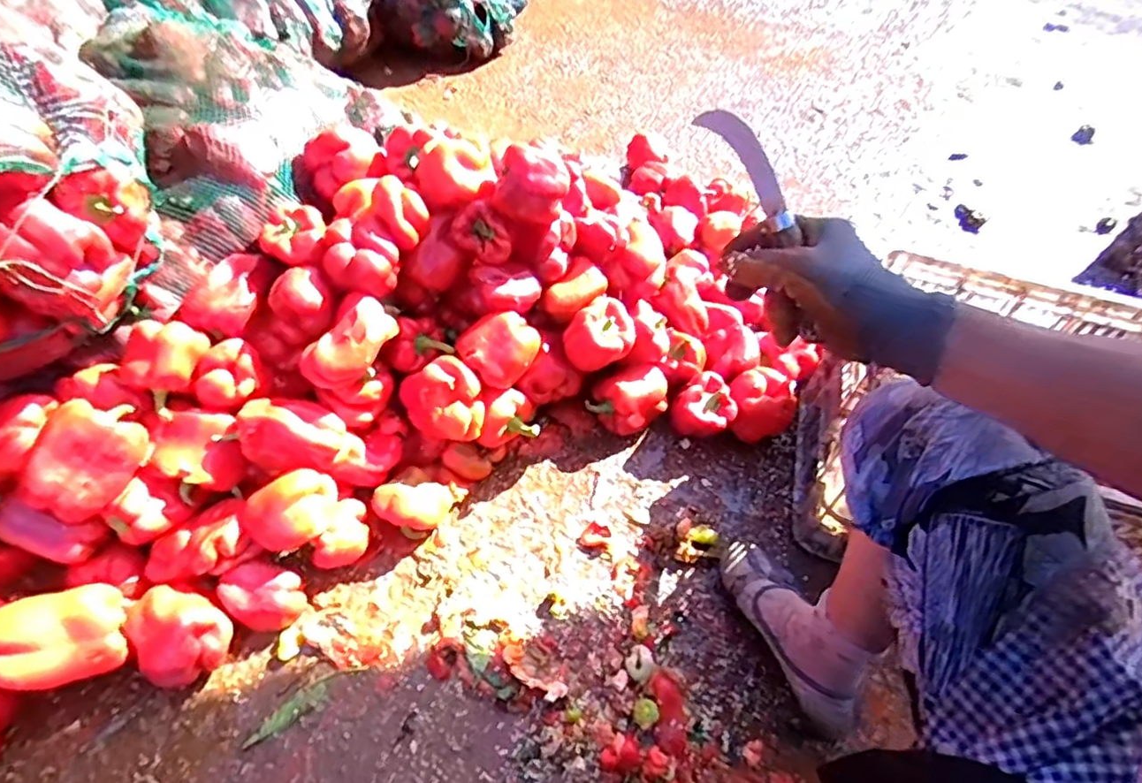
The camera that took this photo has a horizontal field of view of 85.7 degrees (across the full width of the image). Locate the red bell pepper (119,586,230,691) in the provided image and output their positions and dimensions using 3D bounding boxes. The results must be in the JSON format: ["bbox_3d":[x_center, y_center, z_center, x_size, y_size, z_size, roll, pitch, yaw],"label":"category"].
[{"bbox_3d":[-0.443,0.275,0.696,0.103,0.078,0.090,33,55,21],"label":"red bell pepper"}]

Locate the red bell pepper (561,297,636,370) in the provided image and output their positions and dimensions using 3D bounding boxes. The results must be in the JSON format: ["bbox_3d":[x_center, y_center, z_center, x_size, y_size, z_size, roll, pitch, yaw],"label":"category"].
[{"bbox_3d":[0.049,-0.081,0.876,0.075,0.070,0.094,36,58,21],"label":"red bell pepper"}]

